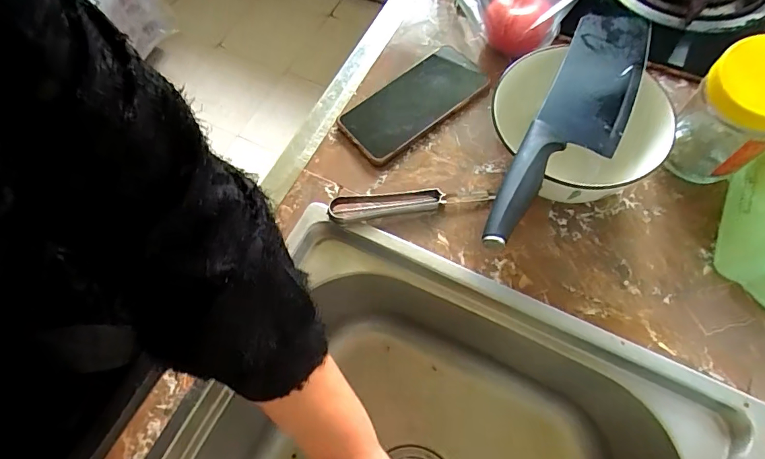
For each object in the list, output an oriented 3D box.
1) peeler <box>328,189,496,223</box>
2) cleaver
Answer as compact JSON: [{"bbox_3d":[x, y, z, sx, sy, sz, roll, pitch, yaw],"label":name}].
[{"bbox_3d":[0.028,-0.028,0.435,0.157,0.016,0.024,-10,65,-2],"label":"peeler"},{"bbox_3d":[0.163,-0.093,0.364,0.067,0.021,0.273,24,69,14],"label":"cleaver"}]

